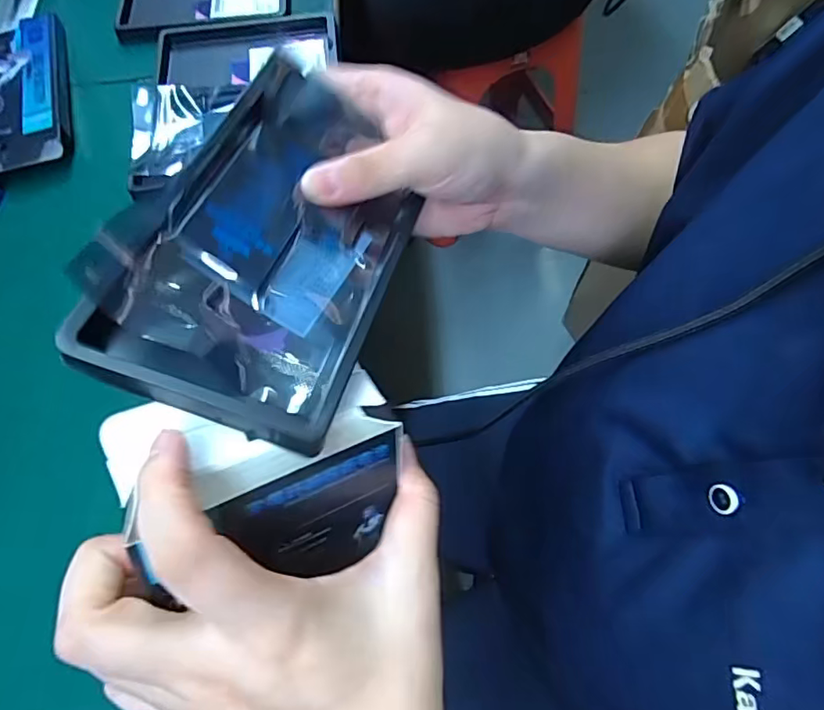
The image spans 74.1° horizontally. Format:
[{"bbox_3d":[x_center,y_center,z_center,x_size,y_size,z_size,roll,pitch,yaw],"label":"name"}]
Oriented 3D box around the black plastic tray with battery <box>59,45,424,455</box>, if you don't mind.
[{"bbox_3d":[-0.053,-0.049,0.220,0.095,0.023,0.157,33,59,-21],"label":"black plastic tray with battery"}]

